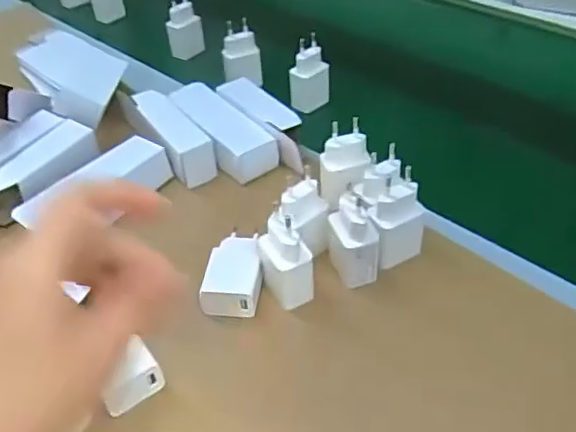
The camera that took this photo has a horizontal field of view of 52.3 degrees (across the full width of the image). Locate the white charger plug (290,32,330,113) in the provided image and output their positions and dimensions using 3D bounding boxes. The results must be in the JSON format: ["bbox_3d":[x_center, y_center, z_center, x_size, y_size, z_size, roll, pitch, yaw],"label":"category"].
[{"bbox_3d":[0.024,-0.152,0.638,0.039,0.073,0.026,-29,49,-25],"label":"white charger plug"}]

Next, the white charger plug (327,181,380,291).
[{"bbox_3d":[0.048,0.015,0.432,0.030,0.070,0.039,-8,43,-6],"label":"white charger plug"}]

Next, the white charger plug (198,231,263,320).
[{"bbox_3d":[-0.039,0.043,0.443,0.040,0.024,0.073,4,43,7],"label":"white charger plug"}]

